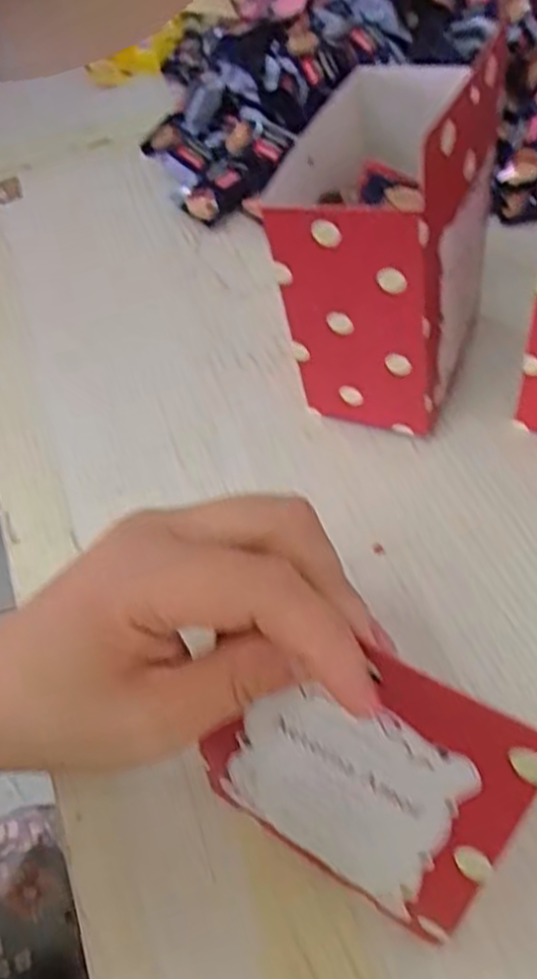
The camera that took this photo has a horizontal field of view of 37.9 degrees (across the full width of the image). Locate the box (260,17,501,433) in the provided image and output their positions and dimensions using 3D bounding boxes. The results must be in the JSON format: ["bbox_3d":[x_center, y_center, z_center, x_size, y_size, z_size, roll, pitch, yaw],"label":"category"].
[{"bbox_3d":[0.050,-0.105,0.340,0.085,0.153,0.089,11,58,12],"label":"box"}]

